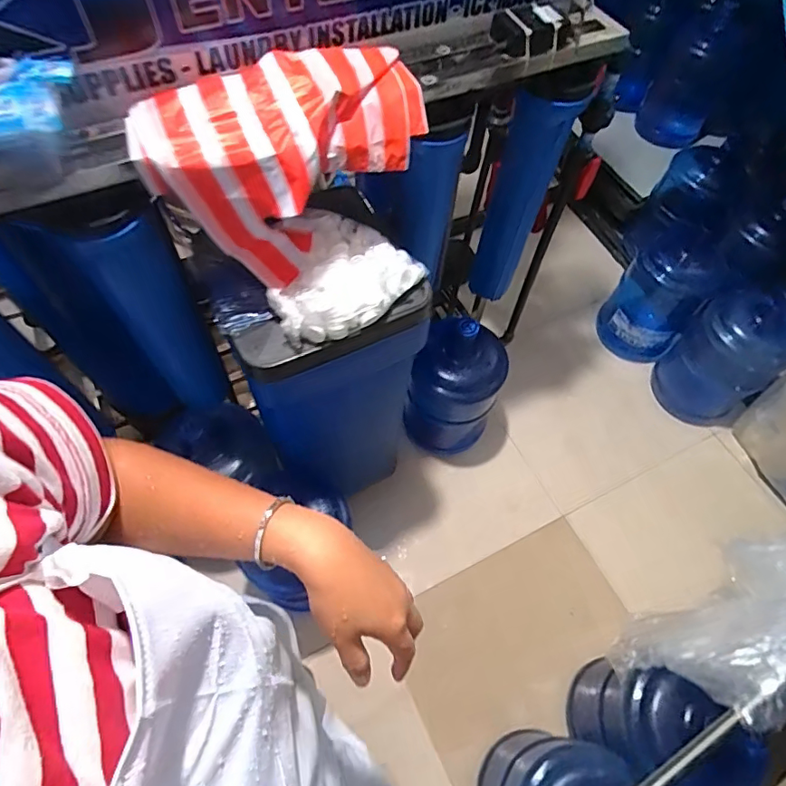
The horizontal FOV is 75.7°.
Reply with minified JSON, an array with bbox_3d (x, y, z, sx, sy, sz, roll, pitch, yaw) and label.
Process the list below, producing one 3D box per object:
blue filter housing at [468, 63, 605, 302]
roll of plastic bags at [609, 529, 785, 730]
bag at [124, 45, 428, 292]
[{"bbox_3d":[0.267,-0.409,1.052,0.118,0.545,0.145,15,61,5],"label":"blue filter housing"},{"bbox_3d":[0.751,0.367,0.966,0.691,0.318,0.159,-26,65,-16],"label":"roll of plastic bags"},{"bbox_3d":[-0.147,-0.317,0.716,0.357,0.221,0.177,-30,67,-18],"label":"bag"}]

